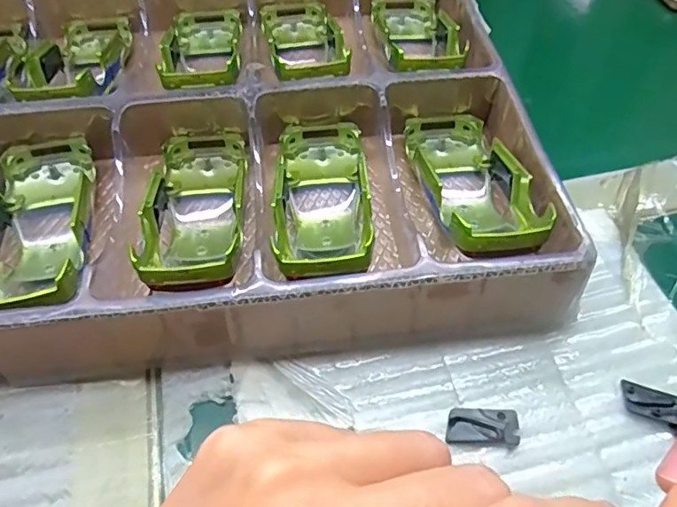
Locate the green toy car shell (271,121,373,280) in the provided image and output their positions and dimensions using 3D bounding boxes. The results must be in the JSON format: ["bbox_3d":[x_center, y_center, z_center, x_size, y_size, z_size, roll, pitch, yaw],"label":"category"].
[{"bbox_3d":[-0.008,-0.030,0.317,0.057,0.036,0.139,-1,40,0],"label":"green toy car shell"}]

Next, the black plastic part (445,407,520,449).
[{"bbox_3d":[0.069,0.083,0.259,0.033,0.004,0.018,4,57,4],"label":"black plastic part"}]

